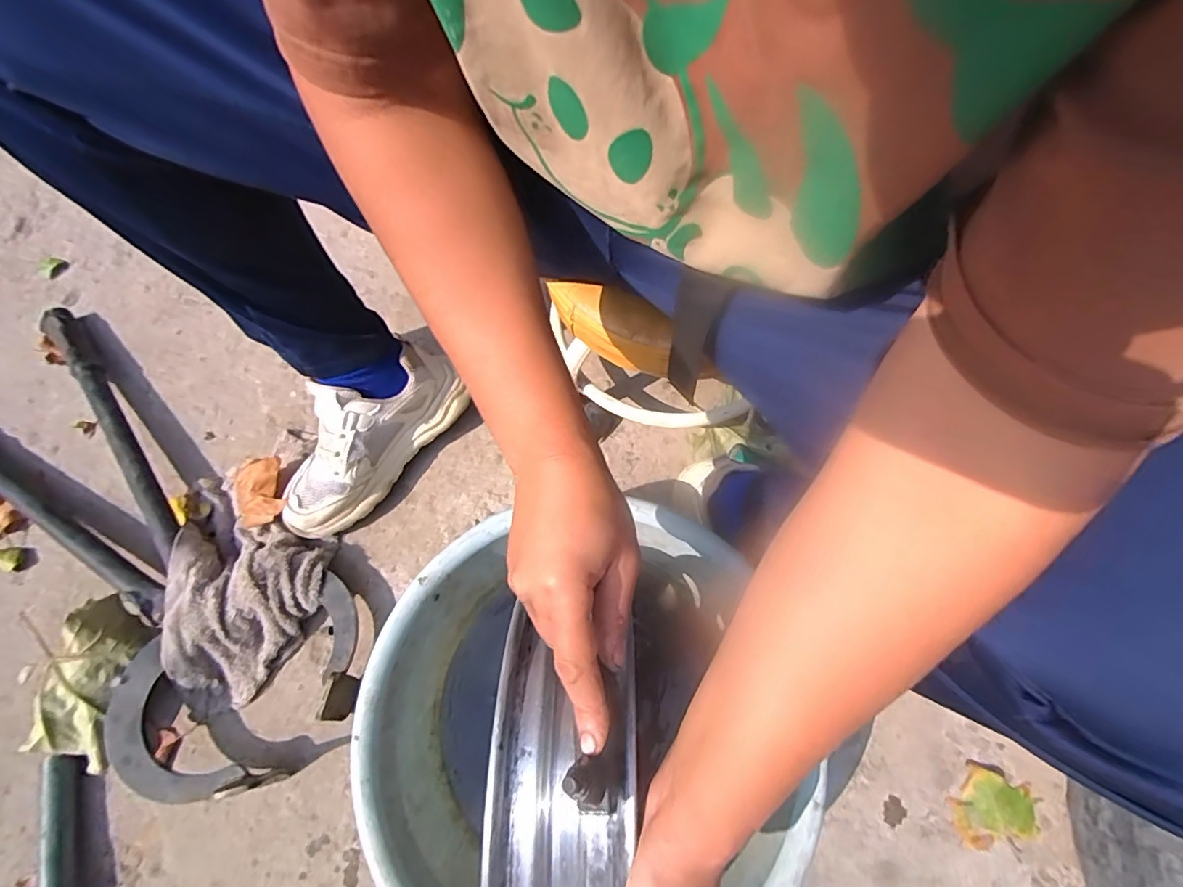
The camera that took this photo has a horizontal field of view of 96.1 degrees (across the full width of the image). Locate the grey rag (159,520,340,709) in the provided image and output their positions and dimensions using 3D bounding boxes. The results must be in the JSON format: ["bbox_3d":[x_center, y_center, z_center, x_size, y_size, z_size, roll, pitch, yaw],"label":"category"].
[{"bbox_3d":[-0.362,0.175,0.560,0.147,0.065,0.187,-4,67,-2],"label":"grey rag"}]

